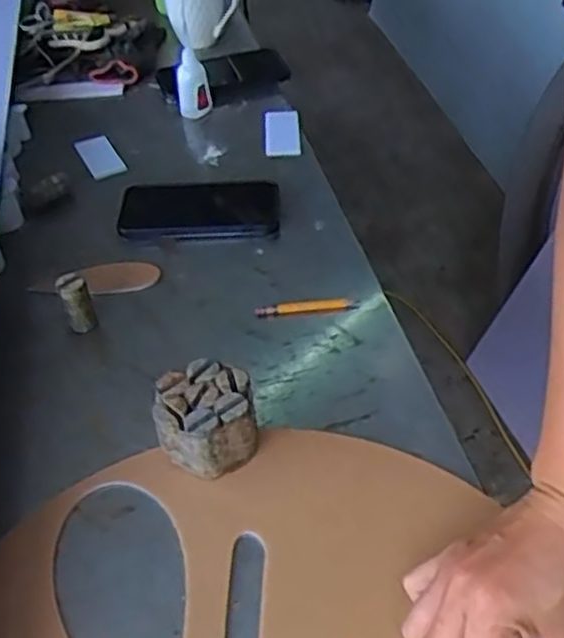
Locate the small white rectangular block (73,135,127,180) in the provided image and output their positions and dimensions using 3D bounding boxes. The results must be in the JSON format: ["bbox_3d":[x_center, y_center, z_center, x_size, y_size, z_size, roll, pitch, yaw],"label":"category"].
[{"bbox_3d":[-0.212,-0.189,0.877,0.039,0.010,0.075,-25,56,-13],"label":"small white rectangular block"}]

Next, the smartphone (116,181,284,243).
[{"bbox_3d":[-0.084,-0.113,0.781,0.161,0.014,0.082,-2,45,1],"label":"smartphone"}]

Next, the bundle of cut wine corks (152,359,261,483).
[{"bbox_3d":[-0.056,0.075,0.563,0.069,0.055,0.071,-10,45,-7],"label":"bundle of cut wine corks"}]

